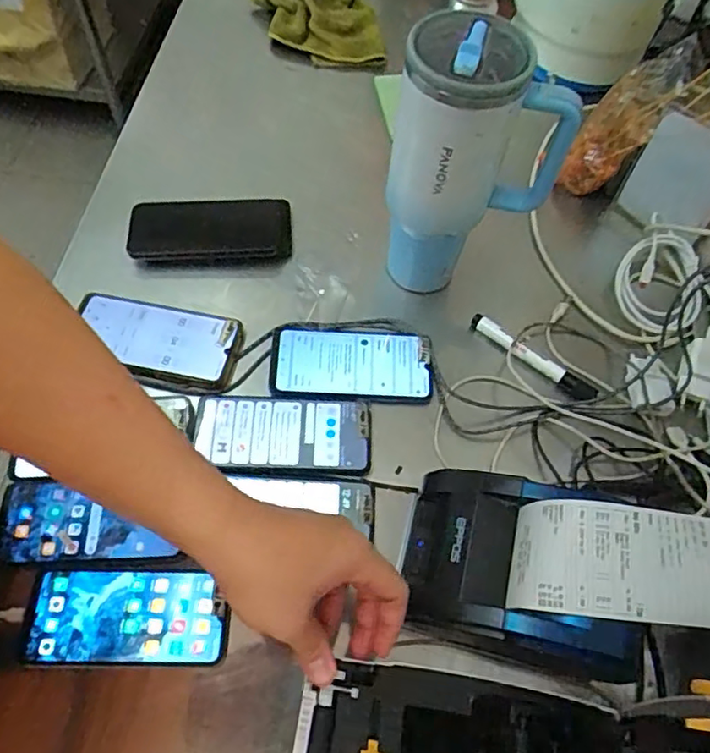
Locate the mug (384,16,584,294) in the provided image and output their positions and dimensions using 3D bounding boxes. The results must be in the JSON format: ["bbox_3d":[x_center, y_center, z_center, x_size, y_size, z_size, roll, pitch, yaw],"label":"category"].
[{"bbox_3d":[0.099,-0.174,0.547,0.140,0.251,0.092,26,64,12],"label":"mug"}]

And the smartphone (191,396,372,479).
[{"bbox_3d":[-0.067,0.056,0.567,0.162,0.011,0.071,2,61,0],"label":"smartphone"}]

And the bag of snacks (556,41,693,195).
[{"bbox_3d":[0.290,-0.275,0.653,0.033,0.180,0.065,-1,60,-26],"label":"bag of snacks"}]

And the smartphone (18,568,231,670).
[{"bbox_3d":[-0.186,0.199,0.494,0.161,0.012,0.072,2,61,0],"label":"smartphone"}]

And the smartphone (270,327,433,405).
[{"bbox_3d":[-0.004,-0.012,0.601,0.158,0.009,0.076,2,61,0],"label":"smartphone"}]

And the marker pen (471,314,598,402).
[{"bbox_3d":[0.180,-0.021,0.611,0.142,0.016,0.019,36,66,17],"label":"marker pen"}]

